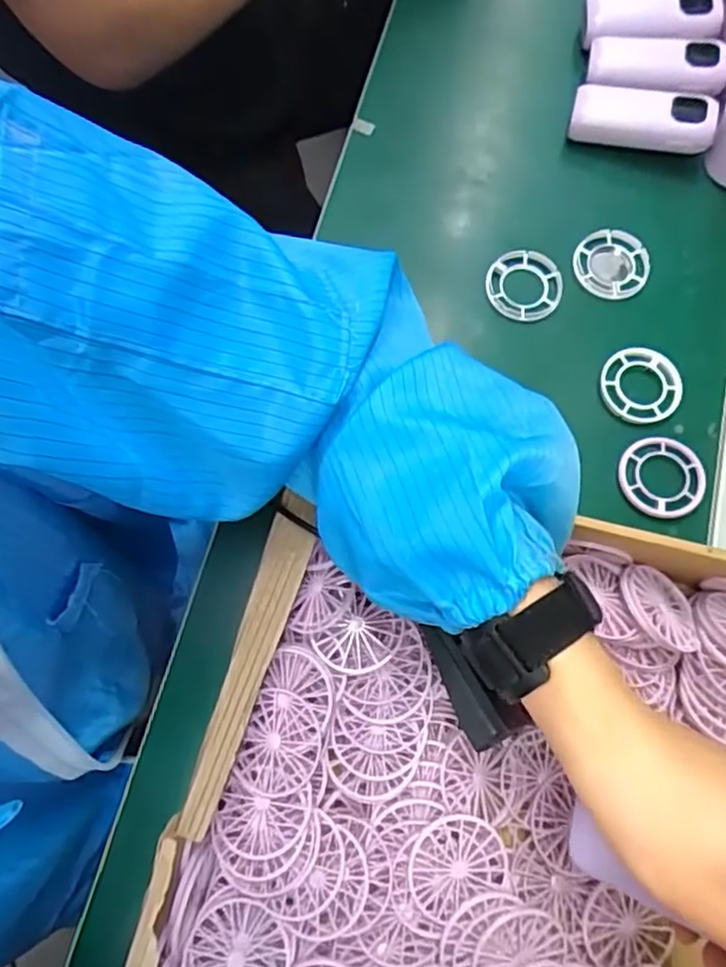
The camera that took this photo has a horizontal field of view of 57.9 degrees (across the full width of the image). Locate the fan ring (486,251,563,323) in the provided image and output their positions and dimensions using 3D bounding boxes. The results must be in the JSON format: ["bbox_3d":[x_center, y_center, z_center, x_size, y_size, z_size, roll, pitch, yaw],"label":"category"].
[{"bbox_3d":[0.113,-0.138,0.458,0.052,0.007,0.050,0,74,0],"label":"fan ring"}]

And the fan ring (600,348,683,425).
[{"bbox_3d":[0.185,-0.066,0.437,0.051,0.007,0.053,0,74,0],"label":"fan ring"}]

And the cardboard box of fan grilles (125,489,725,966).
[{"bbox_3d":[0.078,0.189,0.319,0.336,0.083,0.370,13,75,4],"label":"cardboard box of fan grilles"}]

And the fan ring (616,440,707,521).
[{"bbox_3d":[0.192,-0.004,0.420,0.054,0.005,0.053,0,74,0],"label":"fan ring"}]

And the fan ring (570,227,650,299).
[{"bbox_3d":[0.176,-0.156,0.465,0.052,0.007,0.052,0,74,0],"label":"fan ring"}]

